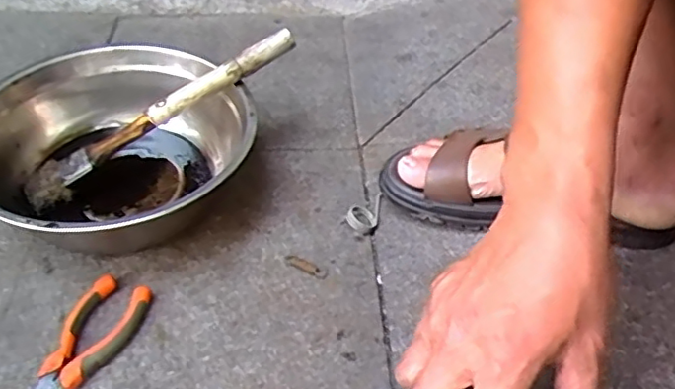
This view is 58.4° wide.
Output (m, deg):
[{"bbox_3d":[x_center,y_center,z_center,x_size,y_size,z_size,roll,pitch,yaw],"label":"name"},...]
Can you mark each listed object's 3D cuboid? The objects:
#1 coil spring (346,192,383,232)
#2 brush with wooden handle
[{"bbox_3d":[0.025,0.014,0.568,0.030,0.011,0.055,12,44,5],"label":"coil spring"},{"bbox_3d":[-0.162,-0.076,0.563,0.278,0.022,0.040,-33,52,-6],"label":"brush with wooden handle"}]

